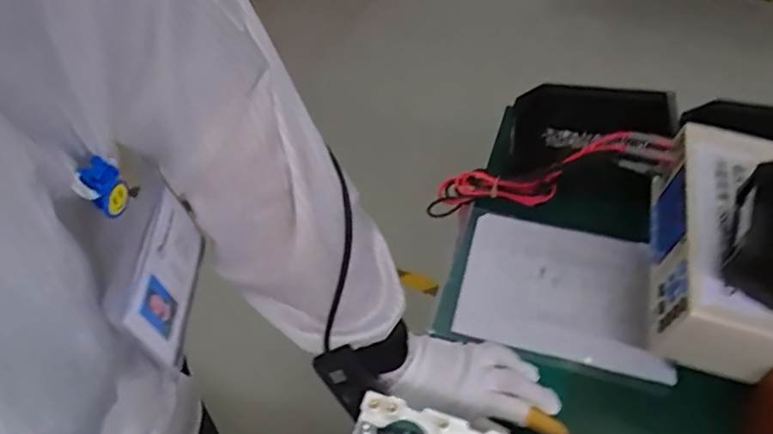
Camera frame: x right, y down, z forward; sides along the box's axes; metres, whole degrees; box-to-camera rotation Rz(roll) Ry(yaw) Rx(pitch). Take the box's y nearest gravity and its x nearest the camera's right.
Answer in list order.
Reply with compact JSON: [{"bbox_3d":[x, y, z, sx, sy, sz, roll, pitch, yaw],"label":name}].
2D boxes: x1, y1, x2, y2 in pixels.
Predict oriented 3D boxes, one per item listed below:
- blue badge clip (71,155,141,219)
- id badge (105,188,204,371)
[{"bbox_3d":[-0.134,-0.014,0.294,0.010,0.028,0.022,31,61,25],"label":"blue badge clip"},{"bbox_3d":[-0.126,0.031,0.351,0.009,0.068,0.091,-1,53,4],"label":"id badge"}]

